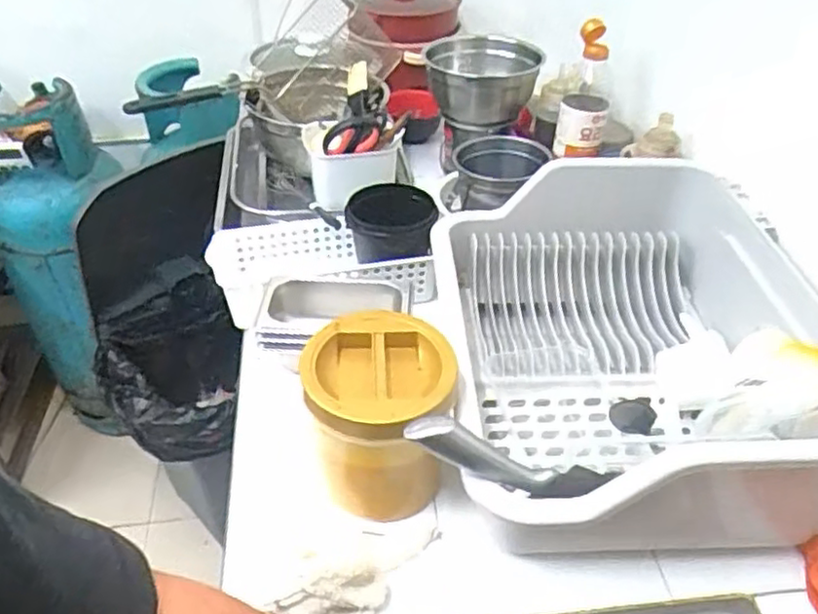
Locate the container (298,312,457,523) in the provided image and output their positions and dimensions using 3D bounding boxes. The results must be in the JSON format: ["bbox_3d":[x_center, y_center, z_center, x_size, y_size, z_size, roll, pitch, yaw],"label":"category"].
[{"bbox_3d":[-0.027,0.112,0.664,0.131,0.167,0.136,5,40,6],"label":"container"}]

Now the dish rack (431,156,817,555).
[{"bbox_3d":[0.215,0.044,0.713,0.391,0.191,0.433,3,40,4],"label":"dish rack"}]

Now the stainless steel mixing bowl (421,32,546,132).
[{"bbox_3d":[0.107,-0.343,1.093,0.185,0.101,0.184,10,41,12],"label":"stainless steel mixing bowl"}]

